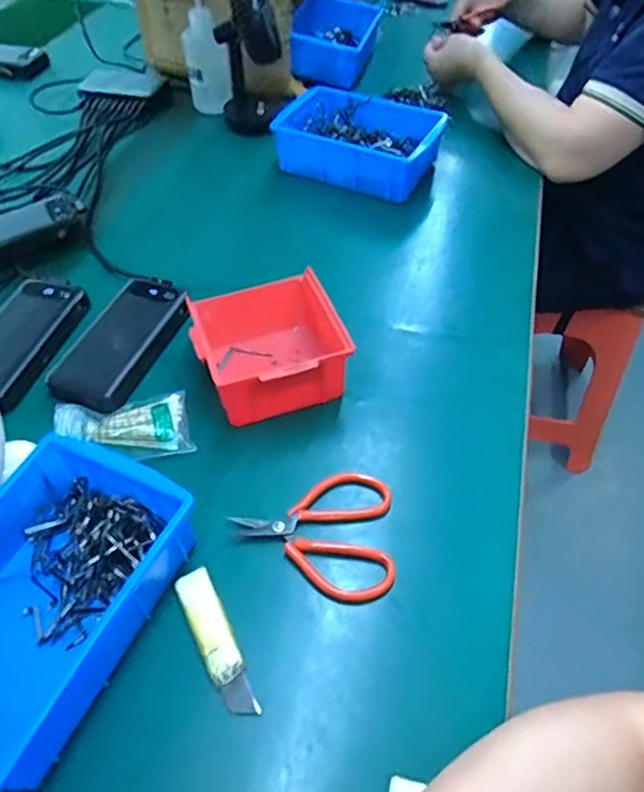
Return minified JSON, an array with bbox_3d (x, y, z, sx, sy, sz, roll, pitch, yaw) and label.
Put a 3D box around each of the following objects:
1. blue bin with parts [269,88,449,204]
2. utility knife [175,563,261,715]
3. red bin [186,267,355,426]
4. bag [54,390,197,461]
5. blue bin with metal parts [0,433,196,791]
[{"bbox_3d":[0.046,-0.337,0.770,0.199,0.062,0.140,20,54,15],"label":"blue bin with parts"},{"bbox_3d":[-0.073,0.168,0.398,0.025,0.006,0.105,-23,55,-19],"label":"utility knife"},{"bbox_3d":[-0.052,-0.050,0.534,0.121,0.069,0.139,-15,52,-13],"label":"red bin"},{"bbox_3d":[-0.173,0.026,0.496,0.114,0.020,0.066,-8,51,-7],"label":"bag"},{"bbox_3d":[-0.195,0.131,0.387,0.137,0.056,0.197,20,53,15],"label":"blue bin with metal parts"}]

